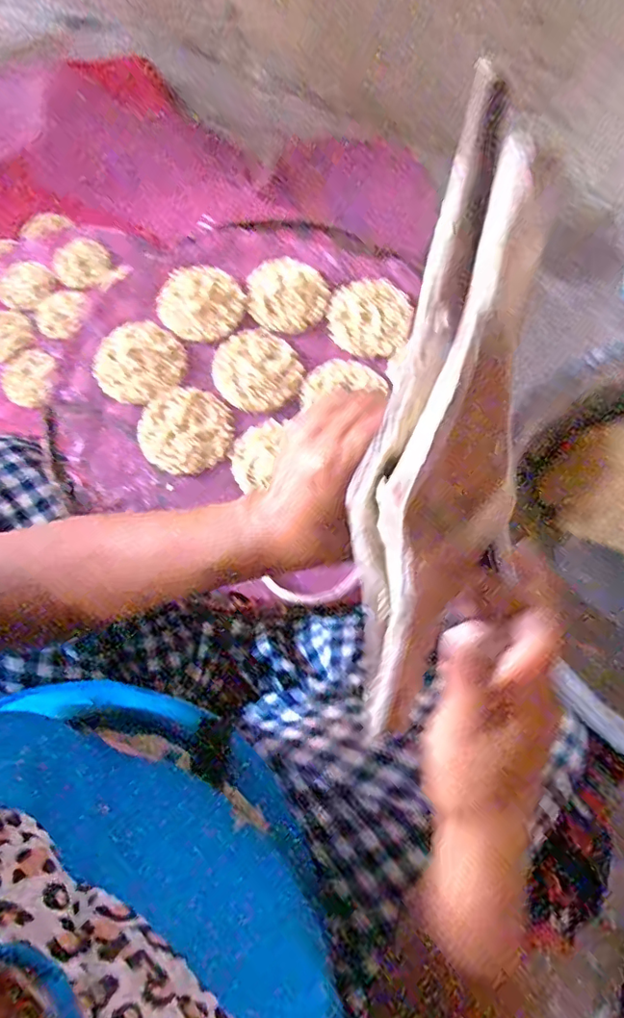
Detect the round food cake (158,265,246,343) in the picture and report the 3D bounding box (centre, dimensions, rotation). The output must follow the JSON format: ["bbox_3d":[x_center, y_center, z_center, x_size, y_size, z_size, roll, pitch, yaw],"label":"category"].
[{"bbox_3d":[-0.104,-0.195,0.508,0.076,0.013,0.081,0,68,0],"label":"round food cake"}]

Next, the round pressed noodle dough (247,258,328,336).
[{"bbox_3d":[-0.022,-0.206,0.513,0.074,0.012,0.081,0,68,0],"label":"round pressed noodle dough"}]

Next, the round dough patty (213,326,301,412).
[{"bbox_3d":[-0.049,-0.126,0.487,0.074,0.011,0.084,-18,69,-7],"label":"round dough patty"}]

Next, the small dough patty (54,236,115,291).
[{"bbox_3d":[-0.329,-0.356,0.775,0.075,0.016,0.092,-22,70,-8],"label":"small dough patty"}]

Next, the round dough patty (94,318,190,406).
[{"bbox_3d":[-0.153,-0.132,0.485,0.078,0.014,0.077,0,68,0],"label":"round dough patty"}]

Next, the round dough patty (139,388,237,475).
[{"bbox_3d":[-0.108,-0.067,0.467,0.075,0.017,0.076,0,68,0],"label":"round dough patty"}]

